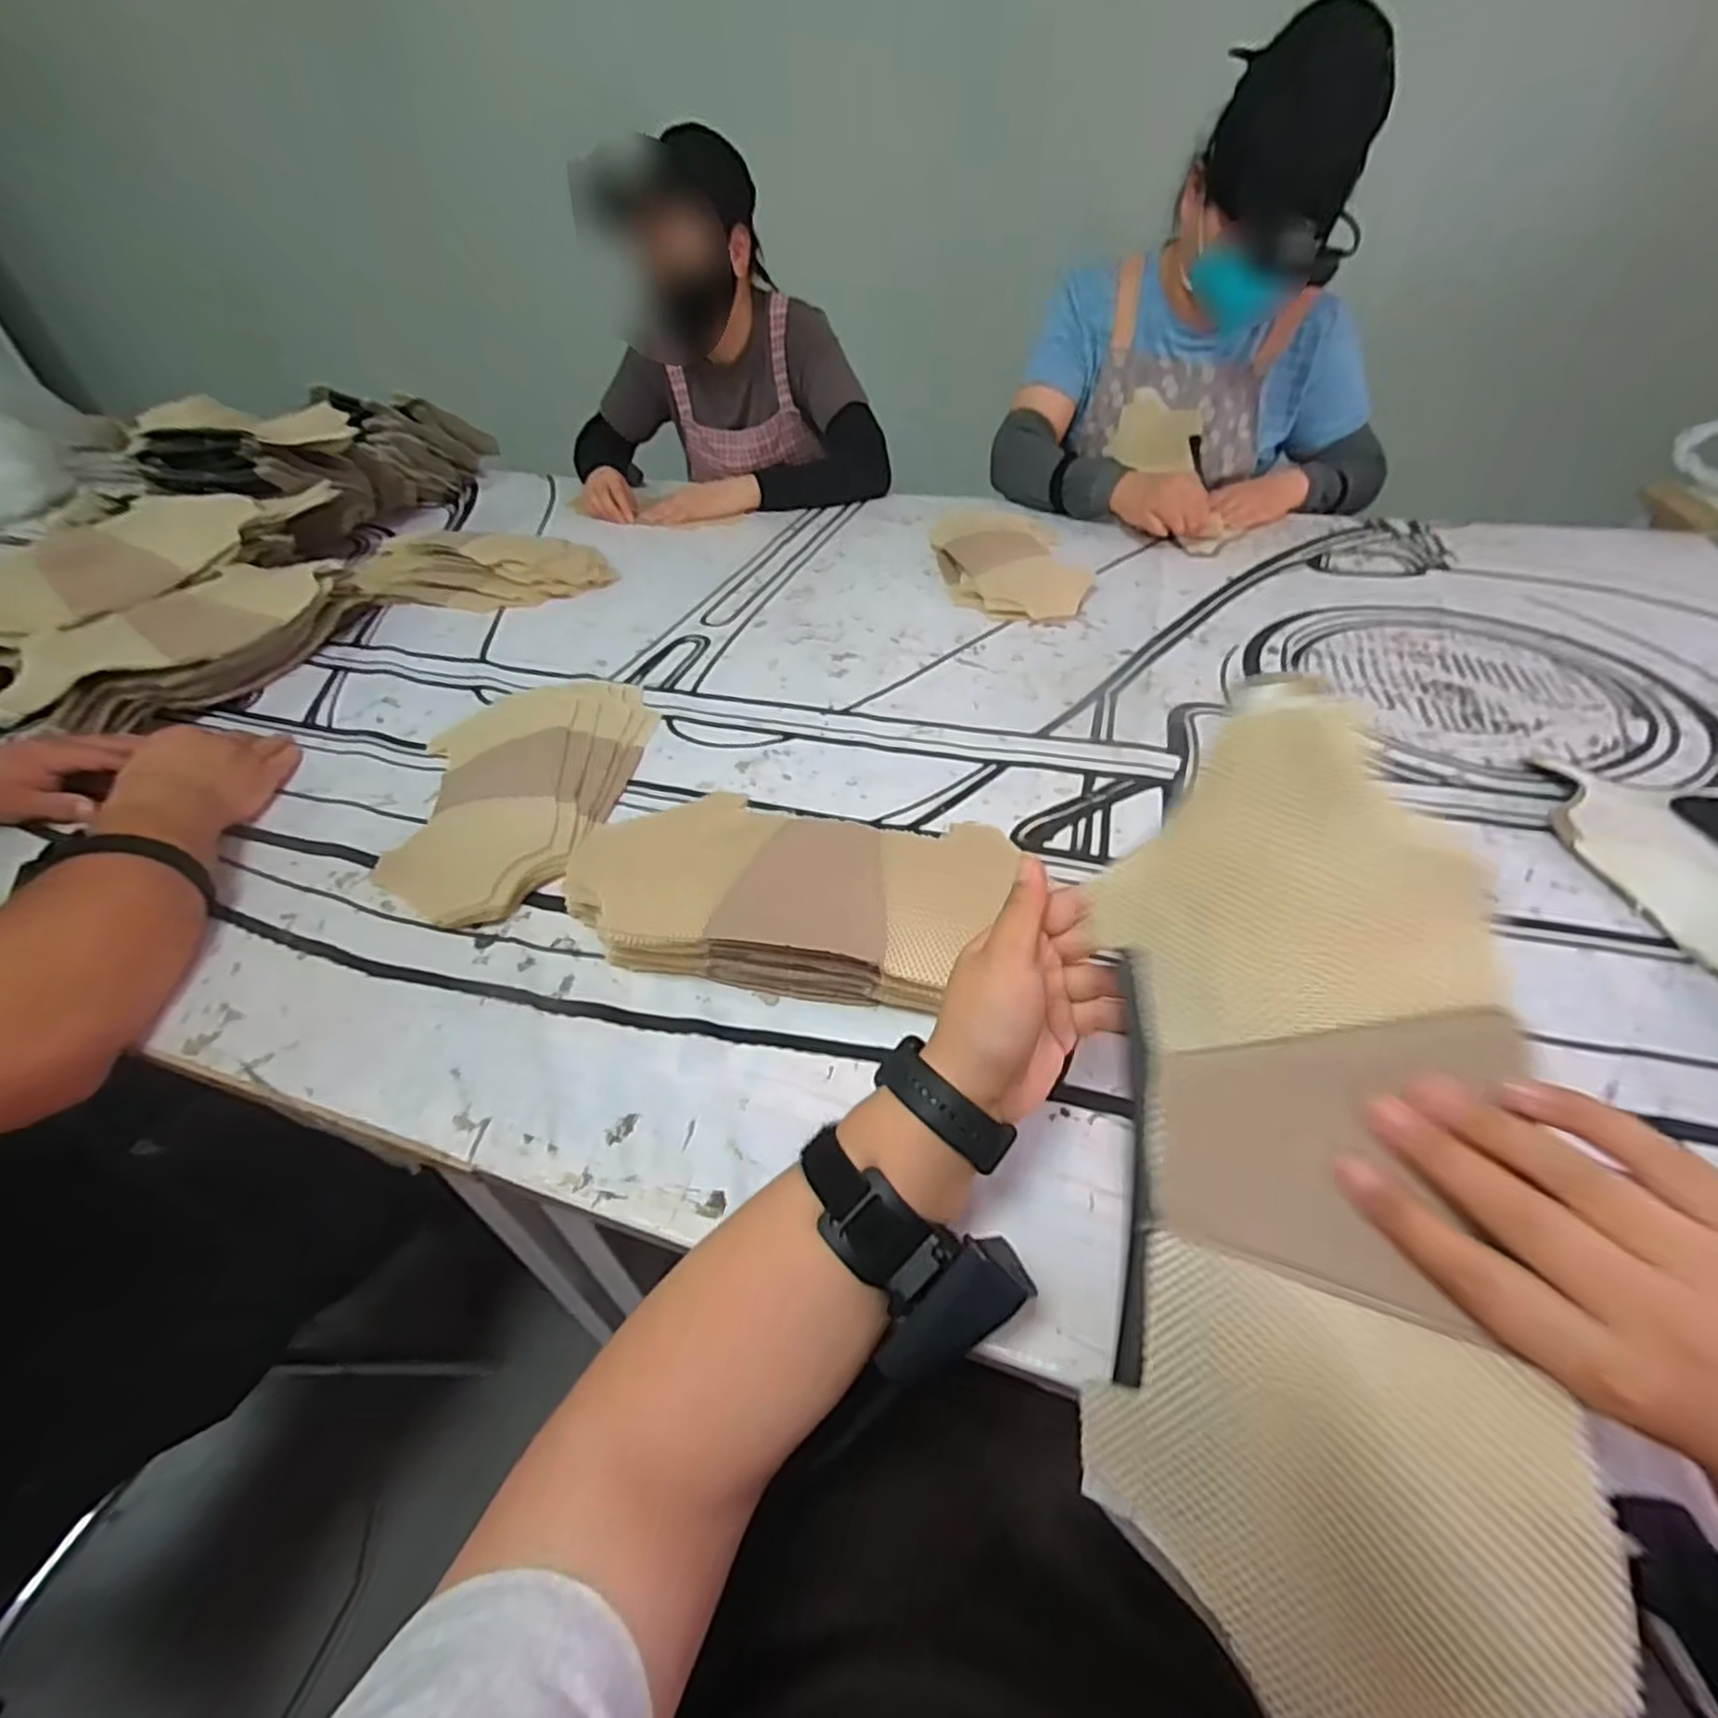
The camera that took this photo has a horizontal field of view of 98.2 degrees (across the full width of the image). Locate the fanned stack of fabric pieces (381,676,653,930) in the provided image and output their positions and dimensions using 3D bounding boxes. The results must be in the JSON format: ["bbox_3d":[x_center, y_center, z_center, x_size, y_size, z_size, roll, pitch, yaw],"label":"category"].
[{"bbox_3d":[-0.310,-0.079,0.676,0.195,0.033,0.342,0,43,4],"label":"fanned stack of fabric pieces"}]

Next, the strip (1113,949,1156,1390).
[{"bbox_3d":[0.110,0.117,0.296,0.011,0.010,0.160,5,72,9],"label":"strip"}]

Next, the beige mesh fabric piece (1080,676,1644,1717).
[{"bbox_3d":[0.157,0.113,0.267,0.136,0.019,0.355,-3,74,30],"label":"beige mesh fabric piece"}]

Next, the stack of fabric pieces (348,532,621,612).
[{"bbox_3d":[-0.516,-0.397,1.017,0.350,0.055,0.183,3,43,7],"label":"stack of fabric pieces"}]

